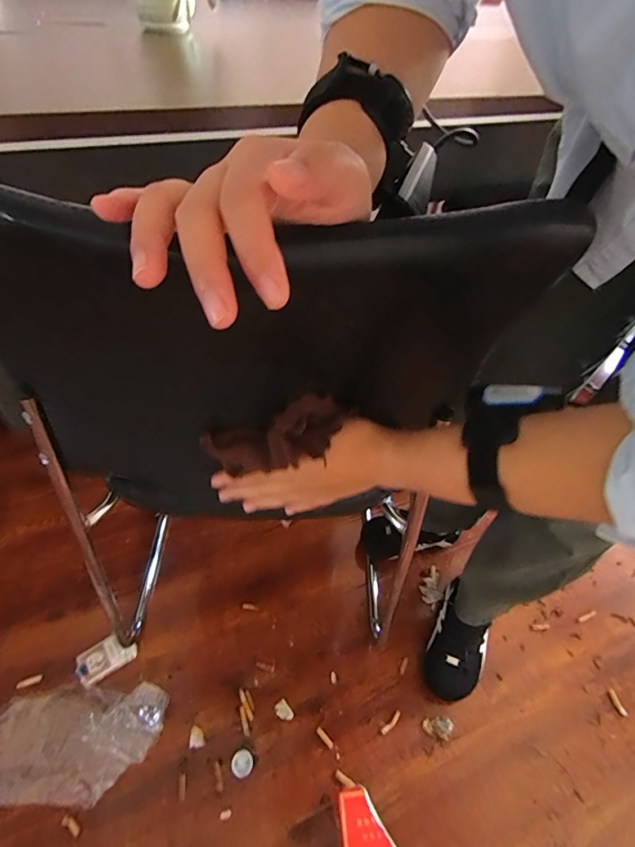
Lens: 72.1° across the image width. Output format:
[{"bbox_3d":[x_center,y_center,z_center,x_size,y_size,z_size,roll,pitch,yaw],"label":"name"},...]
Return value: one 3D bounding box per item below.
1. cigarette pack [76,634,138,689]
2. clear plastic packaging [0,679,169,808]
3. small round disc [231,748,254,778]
[{"bbox_3d":[-0.387,0.426,0.795,0.097,0.022,0.060,-29,57,-27],"label":"cigarette pack"},{"bbox_3d":[-0.392,0.504,0.692,0.270,0.059,0.155,2,48,-3],"label":"clear plastic packaging"},{"bbox_3d":[-0.123,0.552,0.710,0.035,0.004,0.035,3,48,-3],"label":"small round disc"}]

